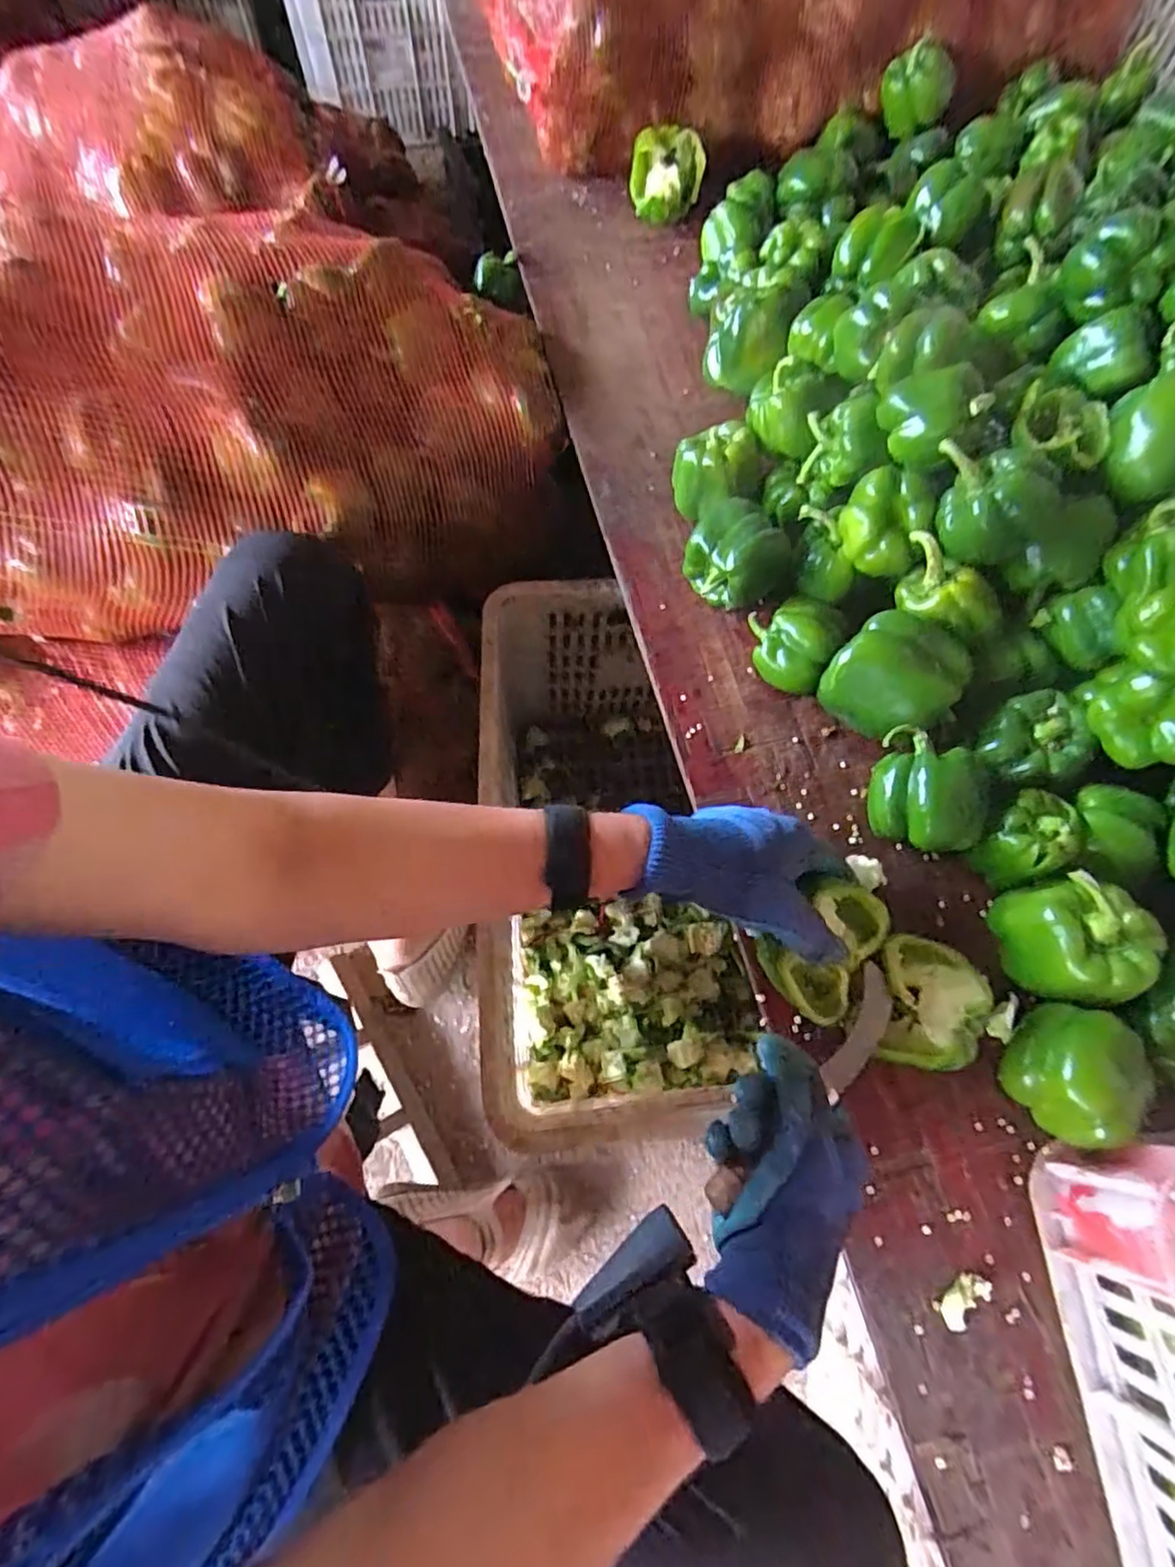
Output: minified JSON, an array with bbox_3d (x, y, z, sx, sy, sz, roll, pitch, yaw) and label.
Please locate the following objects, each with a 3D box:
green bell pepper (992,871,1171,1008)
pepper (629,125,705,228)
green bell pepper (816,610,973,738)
[{"bbox_3d":[0.314,0.100,0.421,0.069,0.068,0.077,-1,68,-3],"label":"green bell pepper"},{"bbox_3d":[0.095,-0.719,0.772,0.086,0.067,0.060,1,68,-3],"label":"pepper"},{"bbox_3d":[0.236,-0.076,0.514,0.087,0.087,0.081,1,68,-3],"label":"green bell pepper"}]

